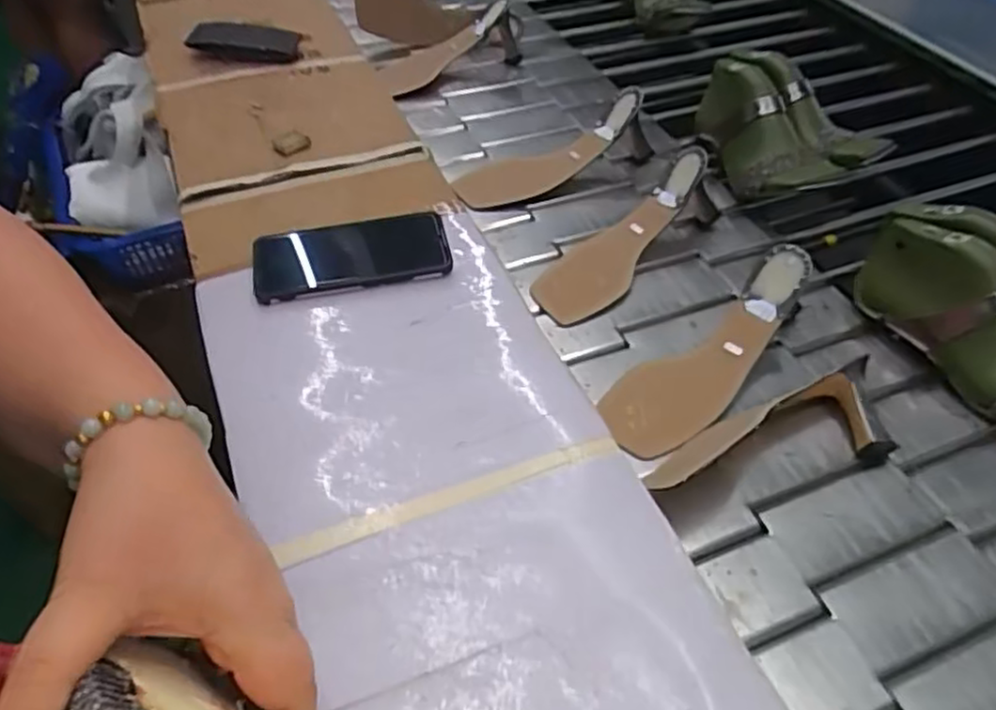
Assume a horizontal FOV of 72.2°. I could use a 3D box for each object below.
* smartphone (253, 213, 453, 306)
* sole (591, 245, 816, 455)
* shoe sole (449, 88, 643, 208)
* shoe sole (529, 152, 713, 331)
[{"bbox_3d":[-0.127,-0.089,0.594,0.163,0.015,0.077,-9,57,-10],"label":"smartphone"},{"bbox_3d":[0.175,0.000,0.564,0.221,0.051,0.075,-43,62,-12],"label":"sole"},{"bbox_3d":[0.061,-0.216,0.756,0.225,0.049,0.081,-26,51,3],"label":"shoe sole"},{"bbox_3d":[0.120,-0.113,0.657,0.077,0.049,0.221,37,72,25],"label":"shoe sole"}]

